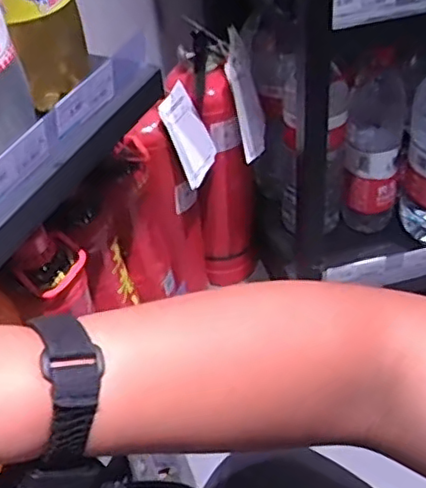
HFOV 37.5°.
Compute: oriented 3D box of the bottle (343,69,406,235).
[{"bbox_3d":[0.266,-0.149,1.045,0.097,0.280,0.094,5,45,12],"label":"bottle"}]

